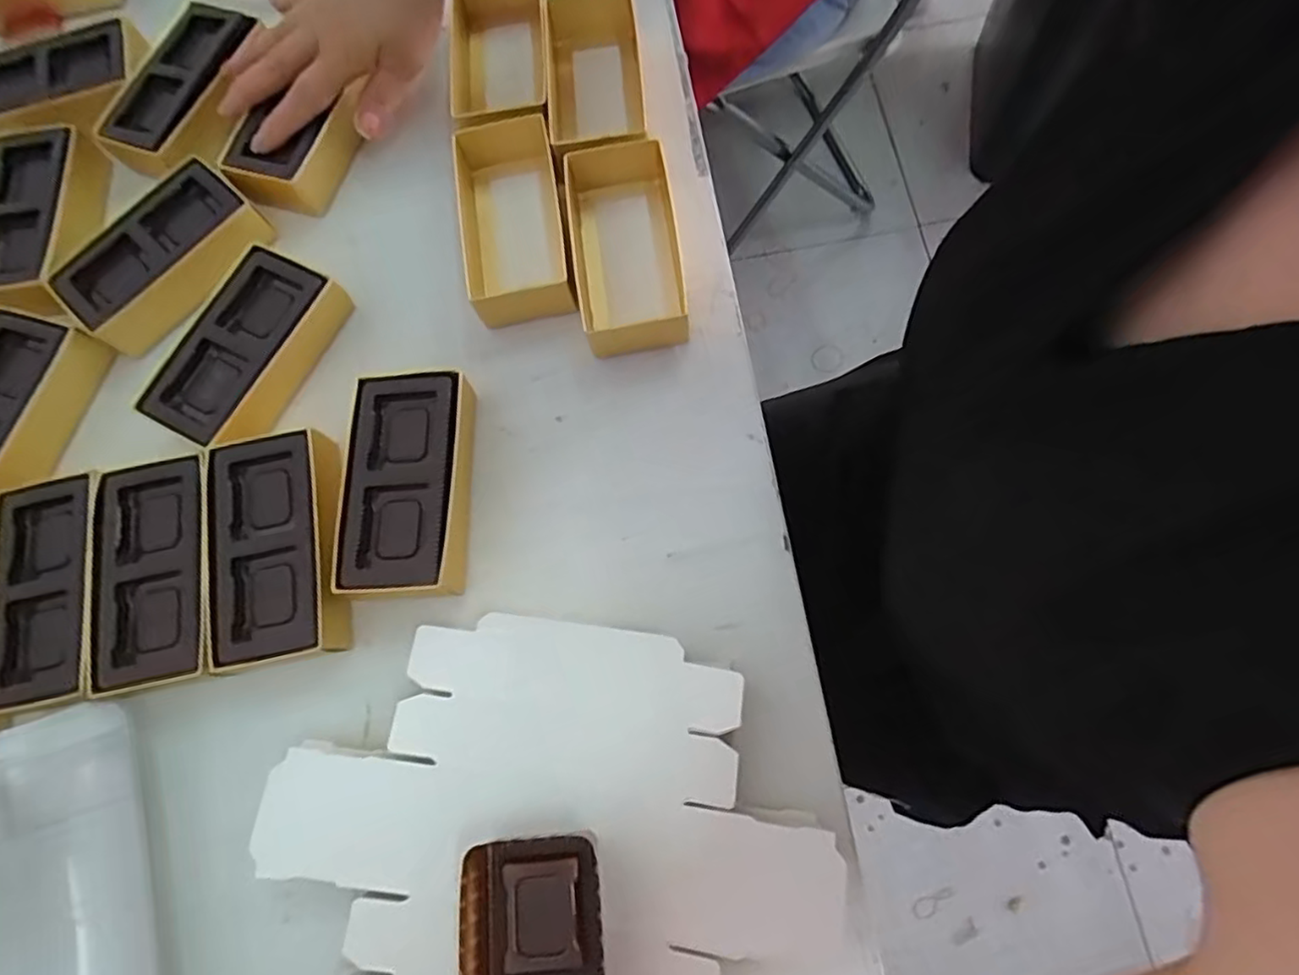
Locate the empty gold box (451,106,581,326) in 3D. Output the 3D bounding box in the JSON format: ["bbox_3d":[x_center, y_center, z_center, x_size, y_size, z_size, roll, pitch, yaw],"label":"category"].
[{"bbox_3d":[-0.078,-0.156,0.382,0.061,0.030,0.125,-10,73,0],"label":"empty gold box"}]

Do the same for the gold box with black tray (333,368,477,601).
[{"bbox_3d":[-0.124,-0.001,0.338,0.062,0.028,0.117,-1,75,0],"label":"gold box with black tray"}]

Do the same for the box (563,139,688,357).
[{"bbox_3d":[-0.013,-0.135,0.372,0.061,0.031,0.118,-8,74,2],"label":"box"}]

